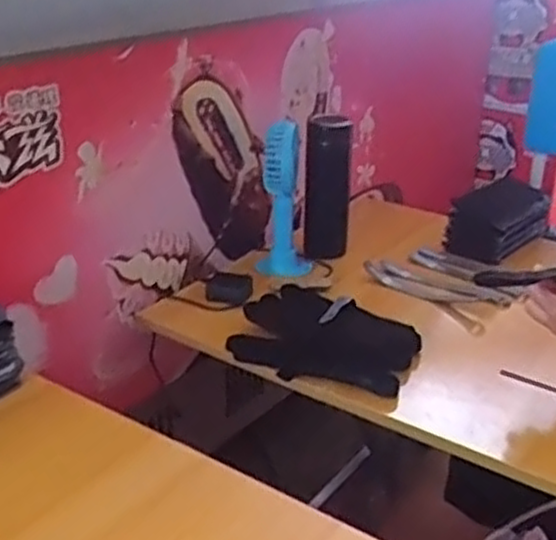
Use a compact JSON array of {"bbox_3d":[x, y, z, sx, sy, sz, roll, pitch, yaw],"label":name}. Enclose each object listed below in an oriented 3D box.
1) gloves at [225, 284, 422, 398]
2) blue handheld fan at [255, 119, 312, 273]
[{"bbox_3d":[0.061,0.080,0.949,0.221,0.032,0.174,16,28,30],"label":"gloves"},{"bbox_3d":[0.012,-0.095,1.115,0.079,0.243,0.082,2,24,2],"label":"blue handheld fan"}]

